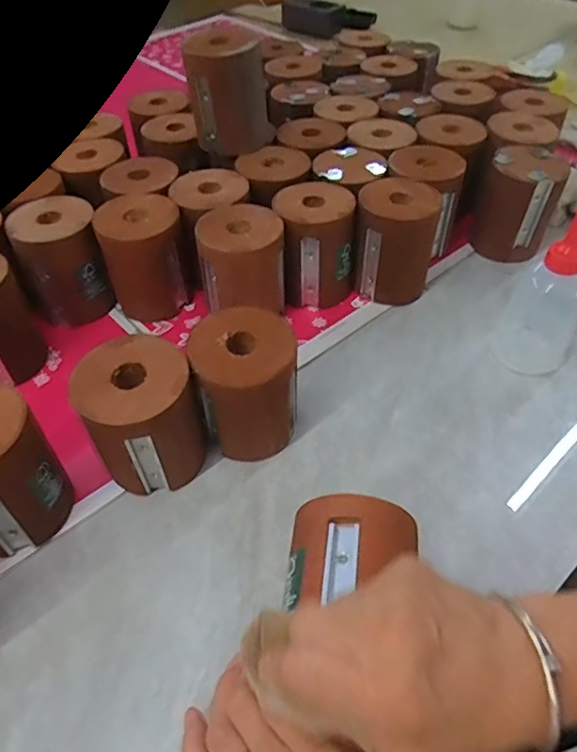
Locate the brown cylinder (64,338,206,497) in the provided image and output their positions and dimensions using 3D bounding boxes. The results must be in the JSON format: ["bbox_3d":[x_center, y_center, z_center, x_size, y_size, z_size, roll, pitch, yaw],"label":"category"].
[{"bbox_3d":[-0.106,0.035,0.404,0.079,0.105,0.077,-31,52,-24],"label":"brown cylinder"}]

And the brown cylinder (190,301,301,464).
[{"bbox_3d":[-0.032,0.012,0.422,0.080,0.105,0.077,-1,46,2],"label":"brown cylinder"}]

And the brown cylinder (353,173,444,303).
[{"bbox_3d":[0.108,-0.133,0.554,0.070,0.107,0.072,6,47,8],"label":"brown cylinder"}]

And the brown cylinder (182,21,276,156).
[{"bbox_3d":[-0.059,-0.290,0.565,0.069,0.106,0.068,18,51,17],"label":"brown cylinder"}]

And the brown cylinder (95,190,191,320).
[{"bbox_3d":[-0.141,-0.116,0.549,0.078,0.103,0.076,-12,47,-8],"label":"brown cylinder"}]

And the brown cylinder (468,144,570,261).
[{"bbox_3d":[0.251,-0.187,0.602,0.077,0.102,0.073,18,50,19],"label":"brown cylinder"}]

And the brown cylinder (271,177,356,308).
[{"bbox_3d":[0.027,-0.130,0.553,0.071,0.102,0.078,-5,46,-2],"label":"brown cylinder"}]

